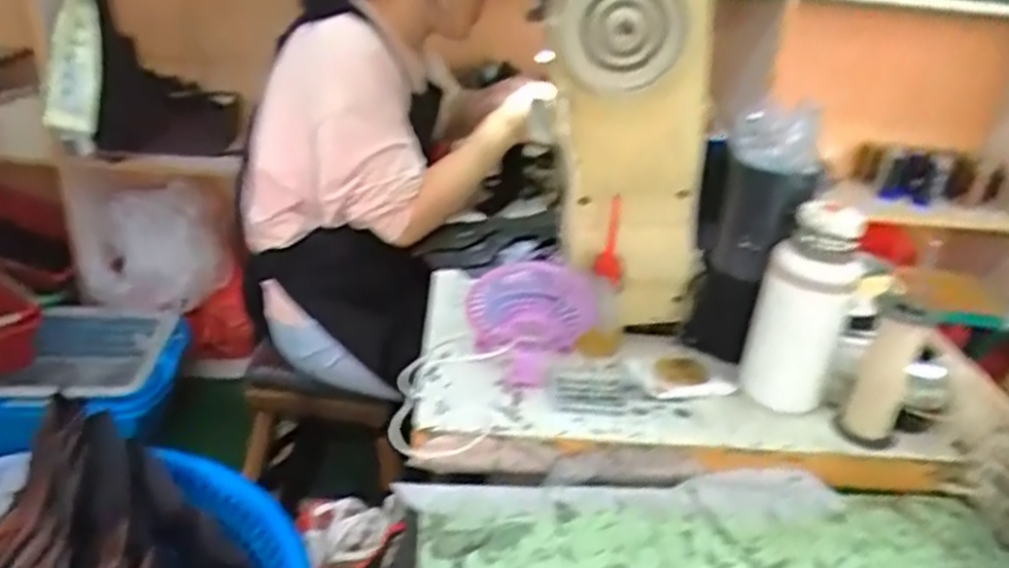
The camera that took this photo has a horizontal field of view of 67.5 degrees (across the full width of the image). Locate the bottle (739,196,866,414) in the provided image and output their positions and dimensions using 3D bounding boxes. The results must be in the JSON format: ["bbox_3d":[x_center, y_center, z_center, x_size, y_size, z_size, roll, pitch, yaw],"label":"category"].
[{"bbox_3d":[0.304,0.027,0.766,0.074,0.219,0.064,-8,30,-26],"label":"bottle"}]

